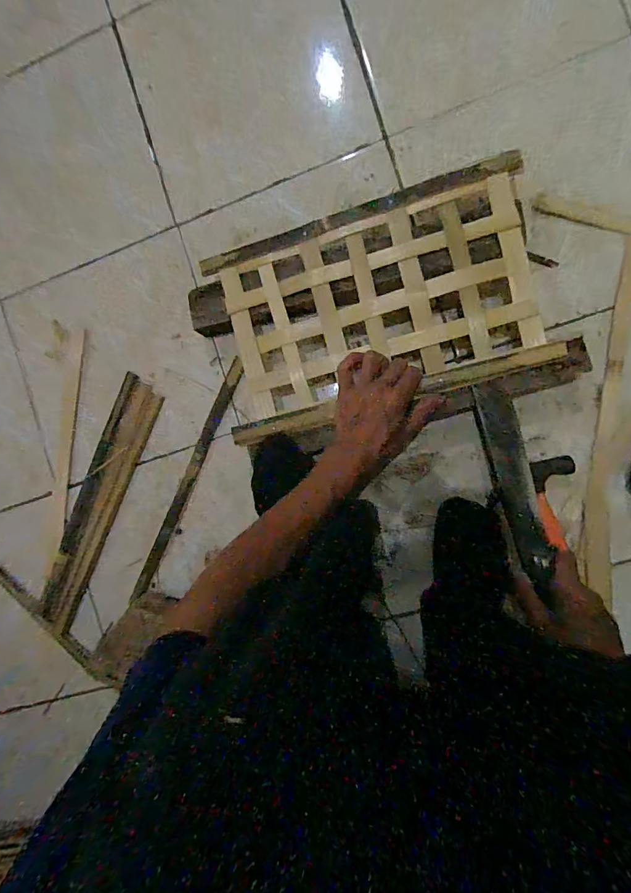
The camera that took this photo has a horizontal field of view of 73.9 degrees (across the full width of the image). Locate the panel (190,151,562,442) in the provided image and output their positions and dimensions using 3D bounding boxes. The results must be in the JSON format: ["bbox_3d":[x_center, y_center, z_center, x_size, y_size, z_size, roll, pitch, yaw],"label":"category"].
[{"bbox_3d":[0.068,-0.165,0.497,0.364,0.015,0.231,-15,89,9],"label":"panel"}]

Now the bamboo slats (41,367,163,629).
[{"bbox_3d":[-0.320,0.082,0.612,0.065,0.024,0.371,24,95,8],"label":"bamboo slats"}]

